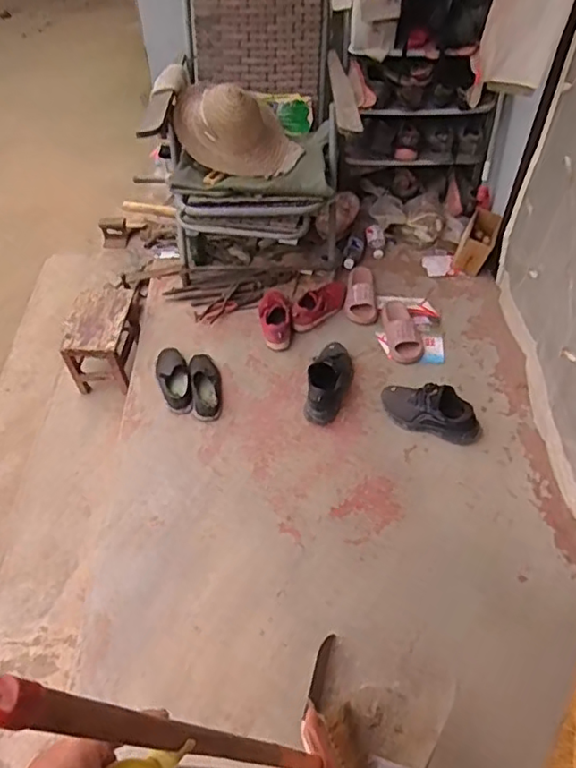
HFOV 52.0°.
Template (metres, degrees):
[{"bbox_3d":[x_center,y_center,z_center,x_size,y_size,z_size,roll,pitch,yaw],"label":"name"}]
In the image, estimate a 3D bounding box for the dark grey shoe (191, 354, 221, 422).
[{"bbox_3d":[-0.235,-0.003,1.716,0.091,0.055,0.239,-7,51,-4],"label":"dark grey shoe"}]

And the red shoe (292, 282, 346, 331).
[{"bbox_3d":[0.107,-0.266,1.913,0.108,0.080,0.252,31,58,24],"label":"red shoe"}]

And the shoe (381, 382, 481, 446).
[{"bbox_3d":[0.388,0.071,1.610,0.284,0.132,0.098,22,55,18],"label":"shoe"}]

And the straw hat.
[{"bbox_3d":[-0.156,-0.778,1.796,0.378,0.238,0.211,-5,51,-2],"label":"straw hat"}]

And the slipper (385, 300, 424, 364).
[{"bbox_3d":[0.357,-0.177,1.845,0.113,0.068,0.251,-6,51,-3],"label":"slipper"}]

